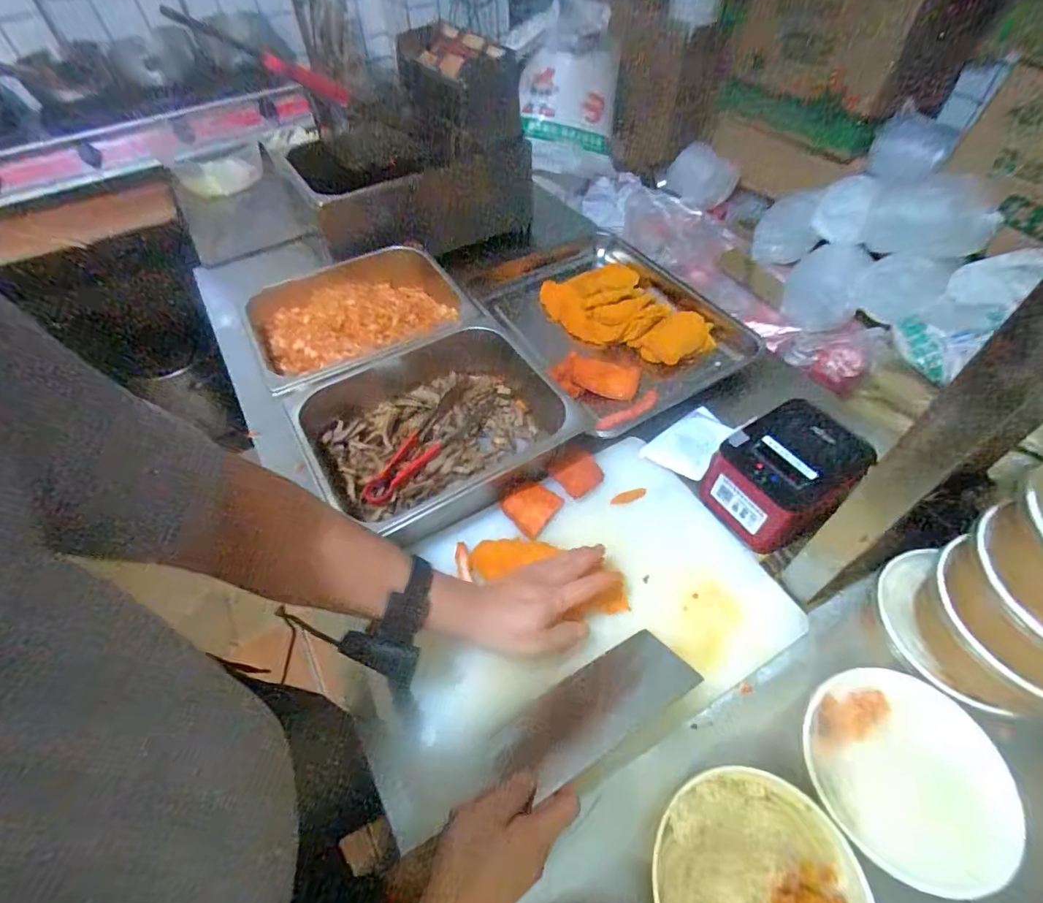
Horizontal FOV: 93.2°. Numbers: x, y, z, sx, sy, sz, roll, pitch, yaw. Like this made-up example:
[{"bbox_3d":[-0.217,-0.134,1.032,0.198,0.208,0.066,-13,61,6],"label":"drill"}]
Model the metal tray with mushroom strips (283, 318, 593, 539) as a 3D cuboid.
[{"bbox_3d":[-0.099,-0.037,0.685,0.321,0.098,0.262,-28,58,-20],"label":"metal tray with mushroom strips"}]

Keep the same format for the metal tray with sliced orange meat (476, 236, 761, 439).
[{"bbox_3d":[0.151,-0.237,0.882,0.342,0.073,0.466,-25,57,-18],"label":"metal tray with sliced orange meat"}]

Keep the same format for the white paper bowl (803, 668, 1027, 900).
[{"bbox_3d":[0.330,0.277,0.431,0.143,0.060,0.149,0,53,0],"label":"white paper bowl"}]

